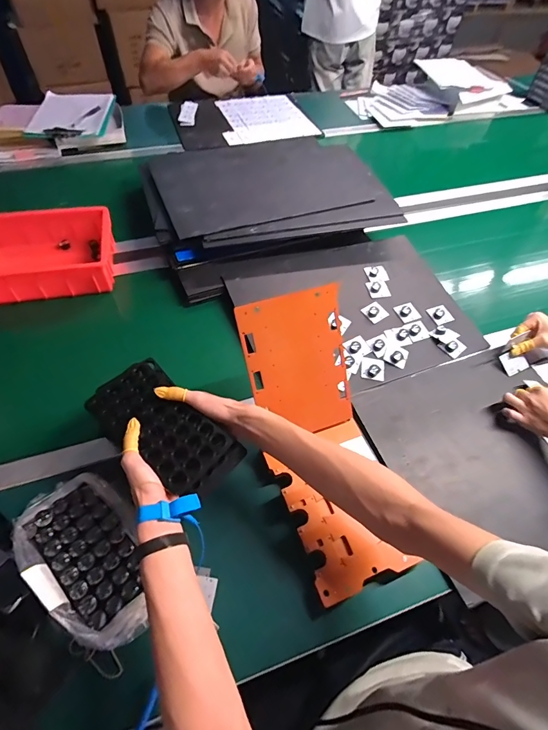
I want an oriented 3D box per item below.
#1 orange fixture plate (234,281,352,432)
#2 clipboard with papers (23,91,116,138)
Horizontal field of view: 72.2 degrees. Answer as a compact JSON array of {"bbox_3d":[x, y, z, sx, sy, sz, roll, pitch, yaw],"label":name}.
[{"bbox_3d":[0.040,0.004,0.598,0.158,0.235,0.009,-16,21,-14],"label":"orange fixture plate"},{"bbox_3d":[-0.633,-0.787,1.178,0.230,0.023,0.258,-3,57,-5],"label":"clipboard with papers"}]

